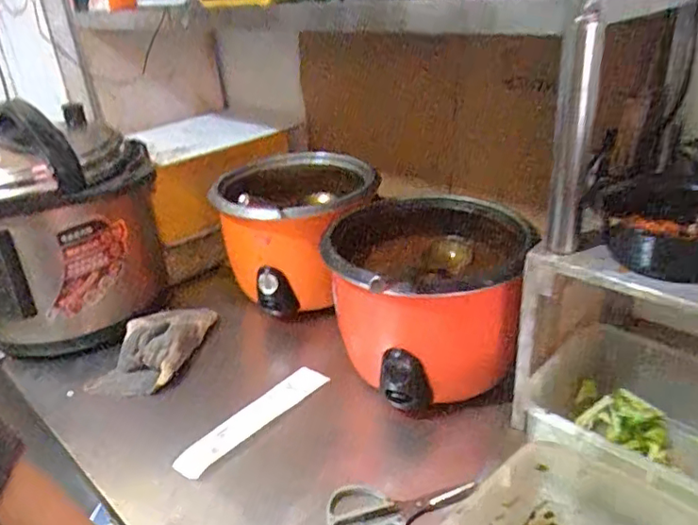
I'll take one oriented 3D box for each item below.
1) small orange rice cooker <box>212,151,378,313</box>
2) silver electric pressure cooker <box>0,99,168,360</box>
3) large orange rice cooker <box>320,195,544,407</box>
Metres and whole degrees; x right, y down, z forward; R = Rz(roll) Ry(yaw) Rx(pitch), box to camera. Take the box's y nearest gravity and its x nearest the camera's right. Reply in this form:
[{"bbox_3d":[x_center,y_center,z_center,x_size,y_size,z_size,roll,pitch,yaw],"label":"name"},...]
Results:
[{"bbox_3d":[-0.082,-0.060,0.983,0.266,0.192,0.255,-3,27,6],"label":"small orange rice cooker"},{"bbox_3d":[-0.483,-0.077,0.971,0.265,0.314,0.333,-10,27,-8],"label":"silver electric pressure cooker"},{"bbox_3d":[0.100,0.047,0.794,0.254,0.189,0.247,0,27,11],"label":"large orange rice cooker"}]

